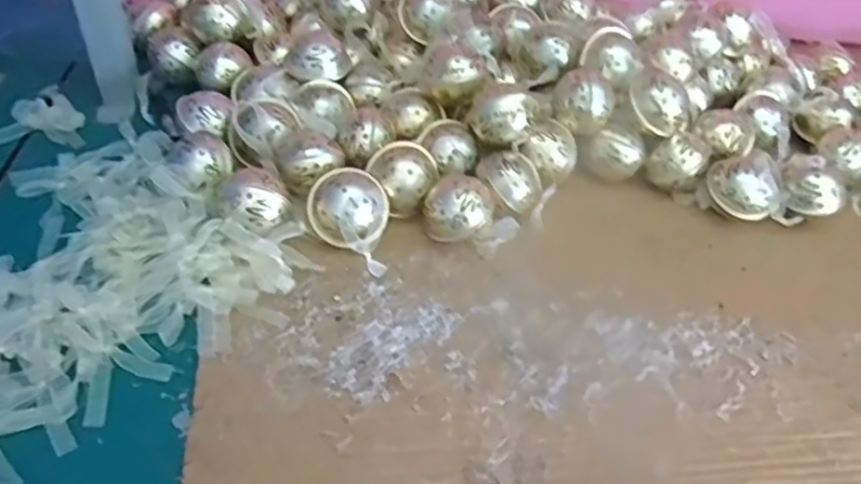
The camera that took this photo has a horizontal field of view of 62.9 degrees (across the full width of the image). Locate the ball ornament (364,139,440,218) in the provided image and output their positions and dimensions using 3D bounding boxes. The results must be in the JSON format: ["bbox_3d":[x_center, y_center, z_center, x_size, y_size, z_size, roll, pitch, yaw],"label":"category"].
[{"bbox_3d":[-0.023,-0.050,0.583,0.058,0.049,0.050,5,44,-2],"label":"ball ornament"}]

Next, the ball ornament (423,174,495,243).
[{"bbox_3d":[0.022,-0.023,0.565,0.055,0.050,0.053,7,44,0],"label":"ball ornament"}]

